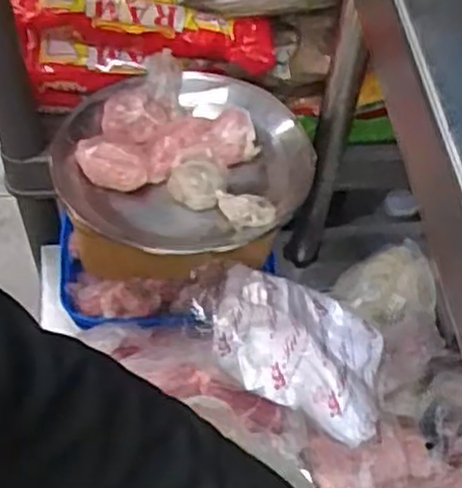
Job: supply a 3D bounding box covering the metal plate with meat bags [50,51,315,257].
[{"bbox_3d":[-0.045,-0.081,0.688,0.212,0.039,0.222,2,55,-2],"label":"metal plate with meat bags"}]

